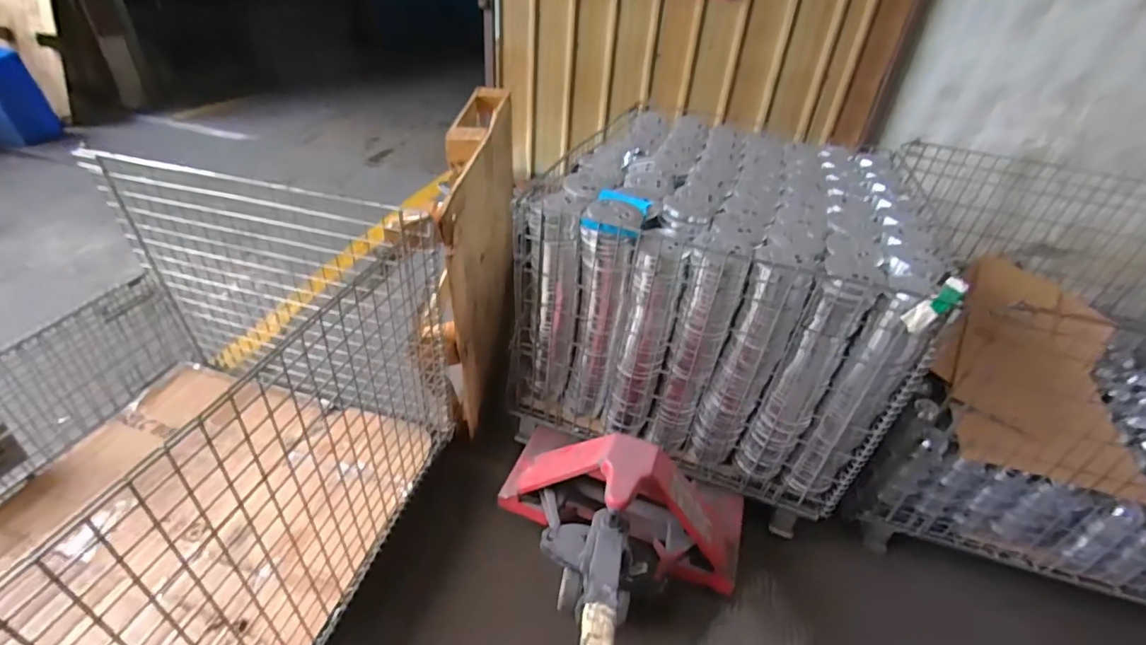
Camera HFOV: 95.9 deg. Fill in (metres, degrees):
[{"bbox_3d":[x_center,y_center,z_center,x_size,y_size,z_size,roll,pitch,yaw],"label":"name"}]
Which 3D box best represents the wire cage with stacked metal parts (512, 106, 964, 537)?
[{"bbox_3d":[0.477,-0.135,1.809,1.041,0.770,1.063,15,38,13],"label":"wire cage with stacked metal parts"}]

